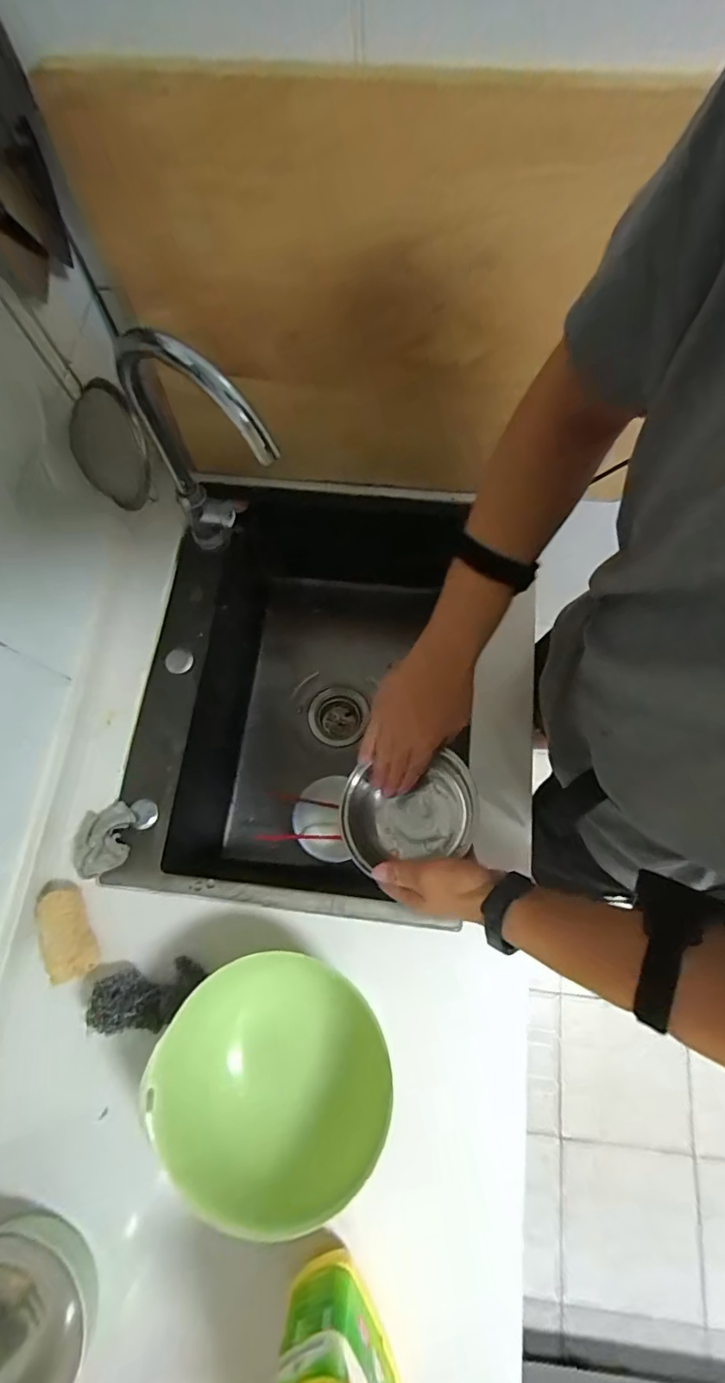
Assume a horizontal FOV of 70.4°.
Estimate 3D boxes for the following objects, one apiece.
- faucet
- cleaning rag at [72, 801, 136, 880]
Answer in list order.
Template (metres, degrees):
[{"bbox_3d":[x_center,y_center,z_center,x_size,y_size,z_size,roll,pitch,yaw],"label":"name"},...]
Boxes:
[{"bbox_3d":[-0.166,-0.243,0.609,0.181,0.355,0.059,40,78,11],"label":"faucet"},{"bbox_3d":[-0.321,0.181,0.629,0.080,0.035,0.078,-20,74,-5],"label":"cleaning rag"}]

